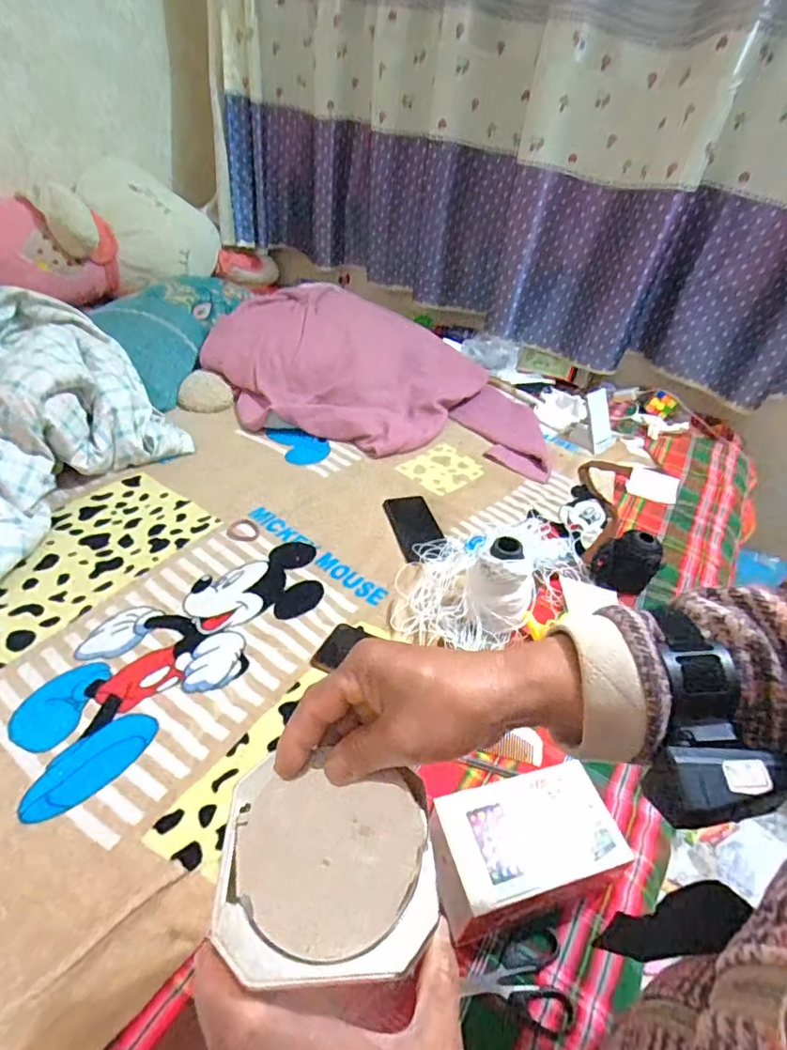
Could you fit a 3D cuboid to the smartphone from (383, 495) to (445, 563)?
[{"bbox_3d":[0.037,0.000,0.924,0.083,0.006,0.166,-6,42,-15],"label":"smartphone"}]

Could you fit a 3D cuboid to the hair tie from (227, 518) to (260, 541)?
[{"bbox_3d":[-0.239,0.008,0.854,0.049,0.004,0.050,4,40,-3],"label":"hair tie"}]

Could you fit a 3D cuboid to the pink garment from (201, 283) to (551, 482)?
[{"bbox_3d":[-0.037,-0.351,1.209,0.797,0.145,0.472,13,40,8],"label":"pink garment"}]

